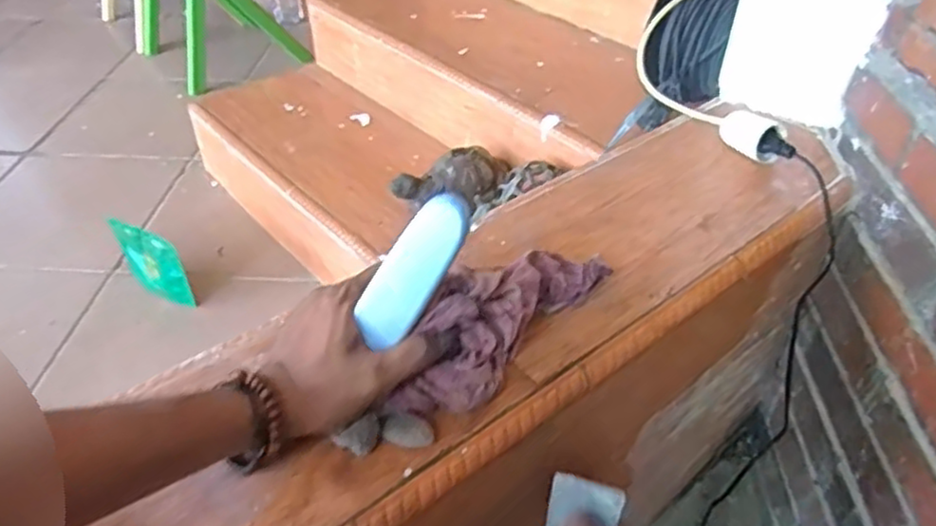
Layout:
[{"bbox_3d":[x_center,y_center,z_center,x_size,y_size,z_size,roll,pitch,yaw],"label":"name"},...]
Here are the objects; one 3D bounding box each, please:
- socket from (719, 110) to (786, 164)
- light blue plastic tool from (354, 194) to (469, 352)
[{"bbox_3d":[0.301,-0.138,0.742,0.033,0.038,0.069,-21,46,-24],"label":"socket"},{"bbox_3d":[-0.032,0.002,0.434,0.035,0.099,0.023,31,18,-5],"label":"light blue plastic tool"}]

